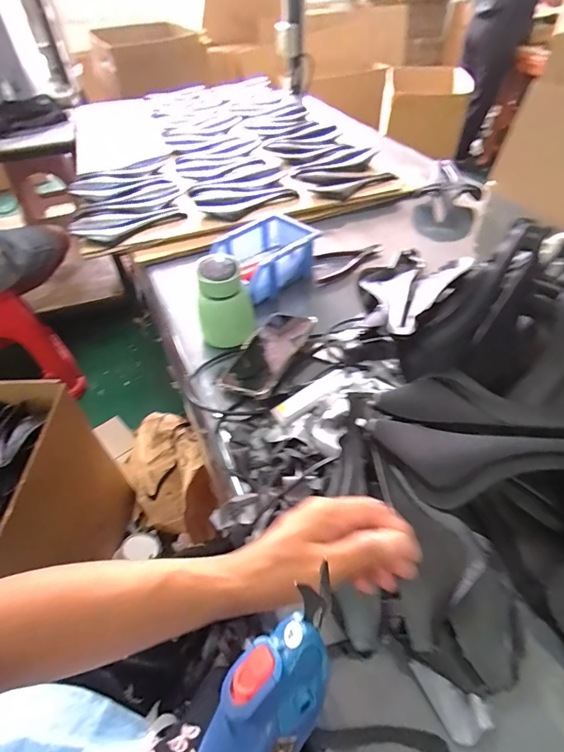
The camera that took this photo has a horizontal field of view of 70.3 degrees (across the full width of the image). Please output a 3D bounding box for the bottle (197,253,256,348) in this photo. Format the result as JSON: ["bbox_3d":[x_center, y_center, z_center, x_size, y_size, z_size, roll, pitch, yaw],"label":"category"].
[{"bbox_3d":[-0.085,-0.102,0.575,0.078,0.128,0.057,-6,48,-3],"label":"bottle"}]

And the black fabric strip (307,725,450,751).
[{"bbox_3d":[0.074,0.279,0.303,0.099,0.009,0.033,11,50,12],"label":"black fabric strip"}]

